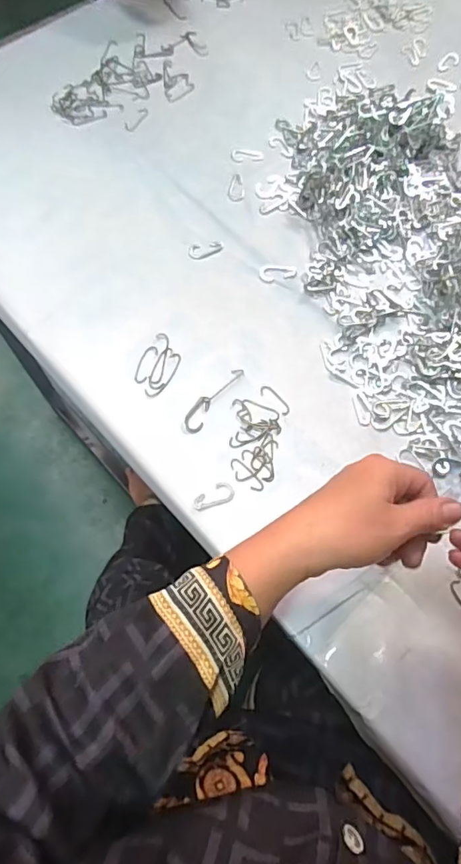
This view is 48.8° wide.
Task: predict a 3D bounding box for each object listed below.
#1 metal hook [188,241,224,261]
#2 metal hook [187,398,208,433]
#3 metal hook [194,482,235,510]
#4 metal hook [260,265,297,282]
[{"bbox_3d":[-0.025,-0.191,0.531,0.038,0.004,0.020,-15,69,-7],"label":"metal hook"},{"bbox_3d":[-0.030,-0.016,0.459,0.017,0.004,0.036,15,68,5],"label":"metal hook"},{"bbox_3d":[-0.014,0.055,0.430,0.036,0.004,0.017,-23,70,-10],"label":"metal hook"},{"bbox_3d":[0.049,-0.163,0.518,0.037,0.004,0.021,-3,68,-2],"label":"metal hook"}]

